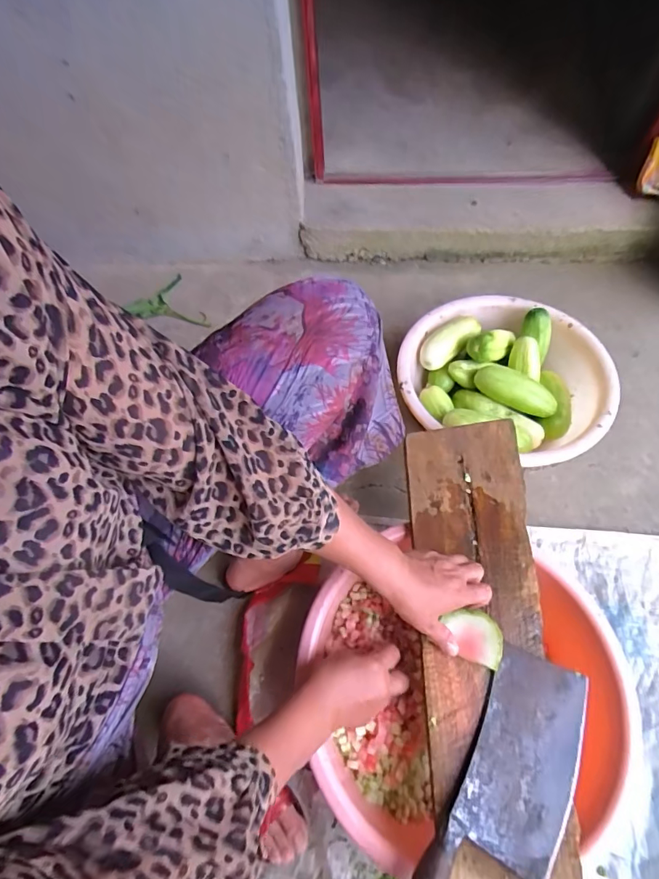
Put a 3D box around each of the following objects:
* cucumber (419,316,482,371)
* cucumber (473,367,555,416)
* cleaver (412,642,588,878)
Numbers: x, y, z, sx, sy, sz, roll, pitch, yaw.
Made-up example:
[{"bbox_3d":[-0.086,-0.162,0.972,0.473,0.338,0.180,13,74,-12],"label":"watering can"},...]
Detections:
[{"bbox_3d":[0.235,-0.189,0.854,0.142,0.047,0.055,-36,66,-15],"label":"cucumber"},{"bbox_3d":[0.339,-0.090,0.798,0.144,0.061,0.049,23,66,15],"label":"cucumber"},{"bbox_3d":[0.181,0.360,0.437,0.109,0.025,0.286,29,64,17],"label":"cleaver"}]

